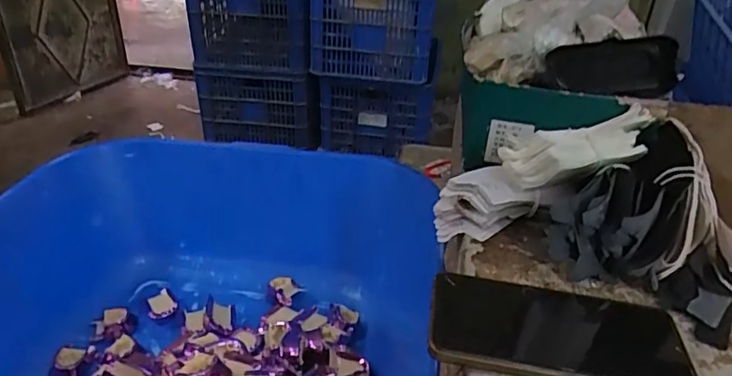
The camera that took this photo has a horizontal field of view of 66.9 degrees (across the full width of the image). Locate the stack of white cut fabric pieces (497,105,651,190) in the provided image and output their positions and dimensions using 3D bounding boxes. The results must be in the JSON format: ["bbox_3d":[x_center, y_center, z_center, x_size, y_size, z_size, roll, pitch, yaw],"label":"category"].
[{"bbox_3d":[0.184,-0.033,0.473,0.133,0.031,0.040,-13,73,-16],"label":"stack of white cut fabric pieces"}]

